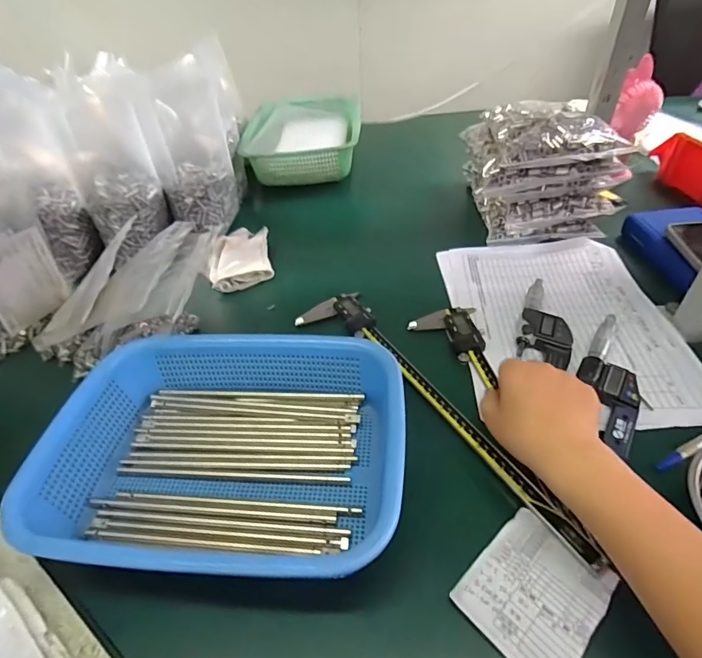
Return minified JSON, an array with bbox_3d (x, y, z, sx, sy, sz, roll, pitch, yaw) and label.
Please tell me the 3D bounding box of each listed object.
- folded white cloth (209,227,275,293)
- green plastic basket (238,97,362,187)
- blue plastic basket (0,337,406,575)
[{"bbox_3d":[-0.161,-0.105,0.640,0.082,0.032,0.120,-12,43,-5],"label":"folded white cloth"},{"bbox_3d":[-0.092,-0.374,0.868,0.210,0.072,0.259,-2,43,6],"label":"green plastic basket"},{"bbox_3d":[-0.099,0.096,0.374,0.284,0.077,0.205,-1,43,6],"label":"blue plastic basket"}]

